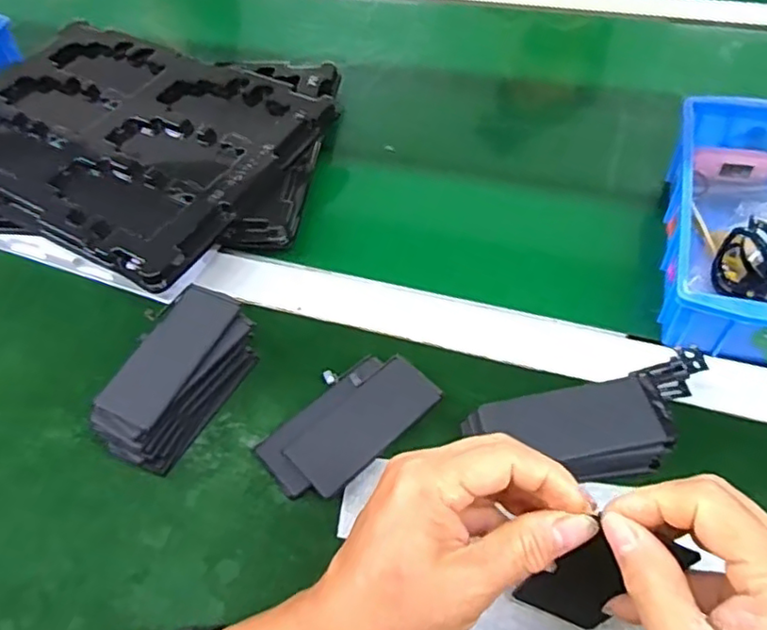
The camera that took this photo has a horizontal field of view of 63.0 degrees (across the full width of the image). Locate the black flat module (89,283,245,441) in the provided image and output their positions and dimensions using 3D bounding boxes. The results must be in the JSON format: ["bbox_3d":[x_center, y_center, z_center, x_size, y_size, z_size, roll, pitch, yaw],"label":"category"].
[{"bbox_3d":[-0.132,0.025,0.384,0.041,0.009,0.103,19,58,18],"label":"black flat module"}]

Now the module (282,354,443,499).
[{"bbox_3d":[-0.011,0.068,0.391,0.097,0.004,0.042,-39,65,-19],"label":"module"}]

